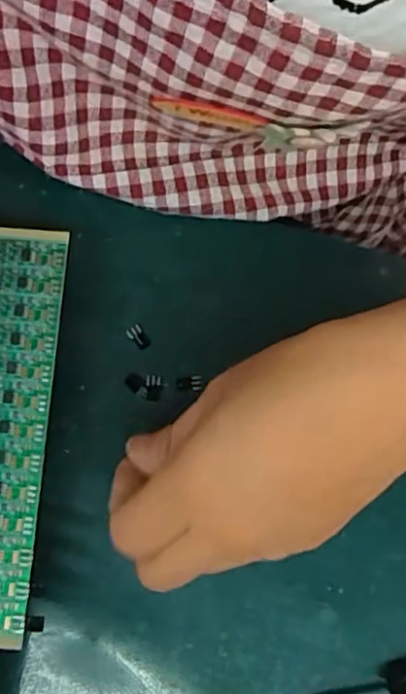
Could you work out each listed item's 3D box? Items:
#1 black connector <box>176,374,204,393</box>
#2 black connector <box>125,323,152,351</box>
[{"bbox_3d":[-0.006,0.017,0.289,0.012,0.004,0.008,-9,76,-2],"label":"black connector"},{"bbox_3d":[-0.029,-0.005,0.291,0.008,0.004,0.012,-36,78,-8],"label":"black connector"}]

